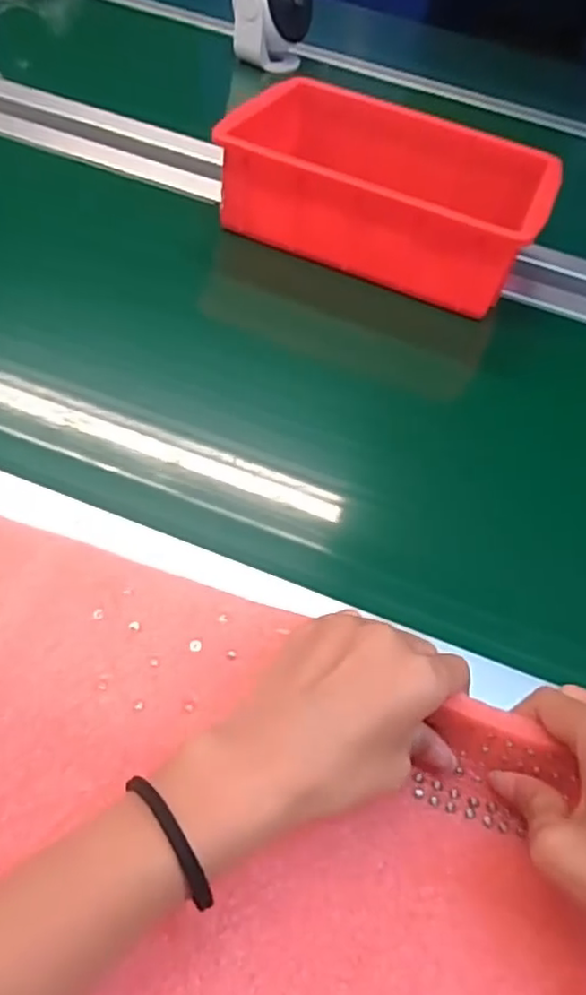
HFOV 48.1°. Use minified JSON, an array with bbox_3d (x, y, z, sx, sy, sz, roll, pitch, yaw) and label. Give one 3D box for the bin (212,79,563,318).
[{"bbox_3d":[0.090,-0.313,0.660,0.312,0.086,0.215,21,49,8],"label":"bin"}]

